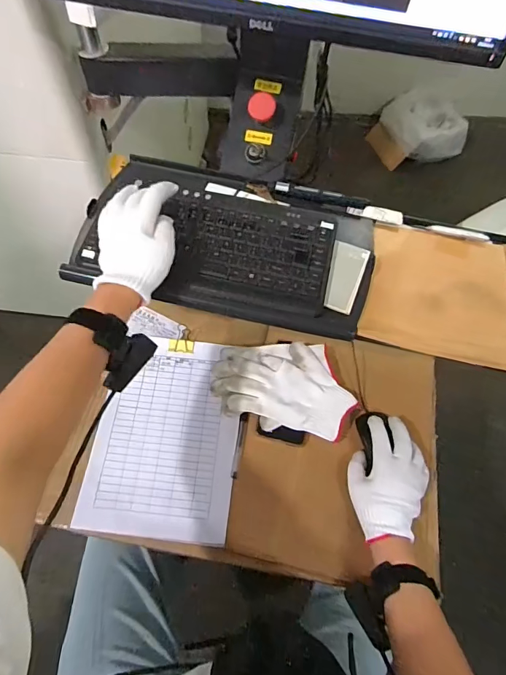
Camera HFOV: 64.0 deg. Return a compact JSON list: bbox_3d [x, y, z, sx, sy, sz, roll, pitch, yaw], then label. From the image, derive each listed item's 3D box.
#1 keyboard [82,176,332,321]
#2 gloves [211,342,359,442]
[{"bbox_3d":[-0.053,-0.127,0.527,0.309,0.021,0.164,10,62,3],"label":"keyboard"},{"bbox_3d":[0.045,0.081,0.629,0.212,0.036,0.149,1,62,-2],"label":"gloves"}]

